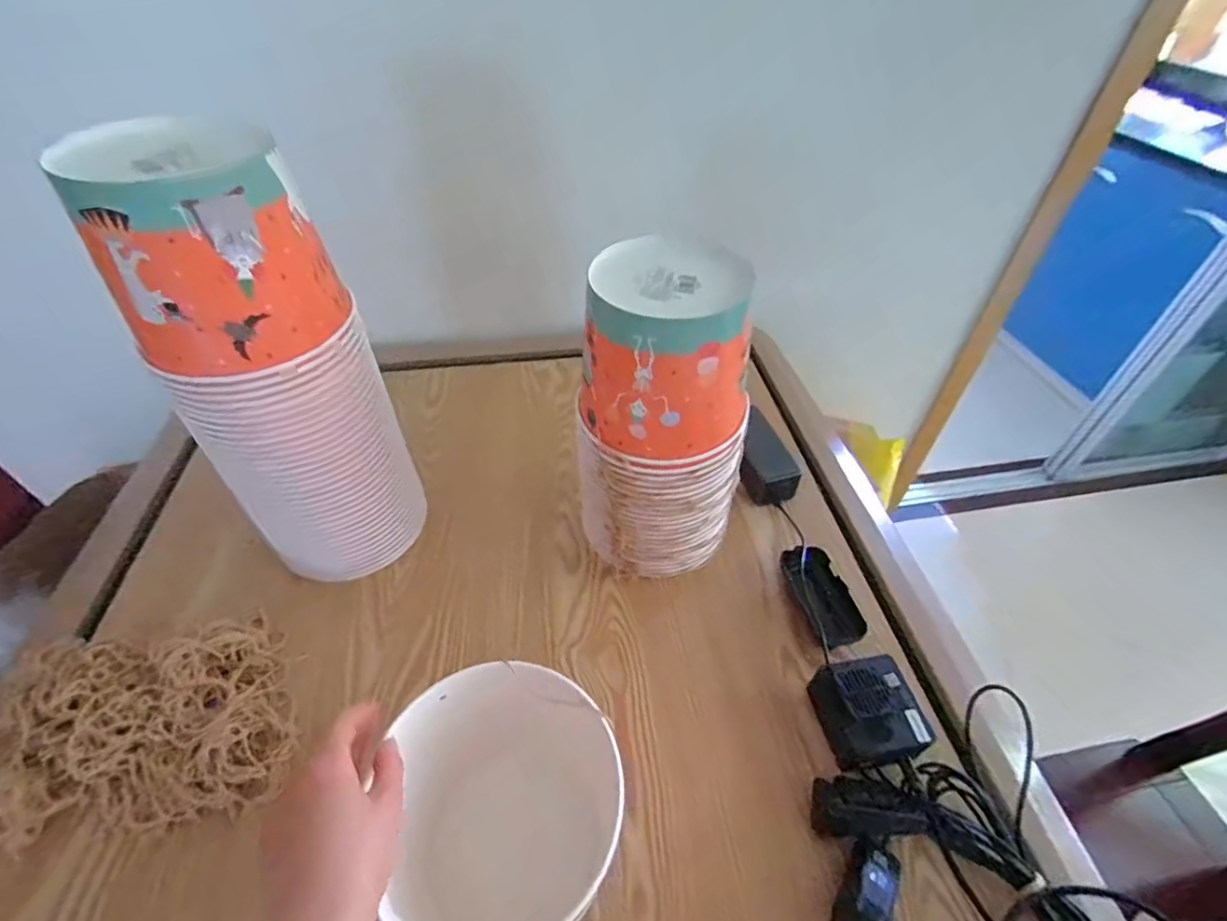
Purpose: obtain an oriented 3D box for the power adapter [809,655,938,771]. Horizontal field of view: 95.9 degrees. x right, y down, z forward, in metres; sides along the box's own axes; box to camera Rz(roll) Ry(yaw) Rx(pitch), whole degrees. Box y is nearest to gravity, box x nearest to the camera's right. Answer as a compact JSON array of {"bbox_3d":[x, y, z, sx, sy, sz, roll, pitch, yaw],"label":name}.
[{"bbox_3d":[0.222,0.221,0.485,0.073,0.054,0.080,-9,50,-7],"label":"power adapter"}]

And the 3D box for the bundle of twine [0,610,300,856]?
[{"bbox_3d":[-0.417,0.225,0.478,0.246,0.050,0.185,-14,51,-12],"label":"bundle of twine"}]

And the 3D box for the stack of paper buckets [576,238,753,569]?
[{"bbox_3d":[0.042,-0.025,0.527,0.160,0.318,0.132,14,47,12],"label":"stack of paper buckets"}]

